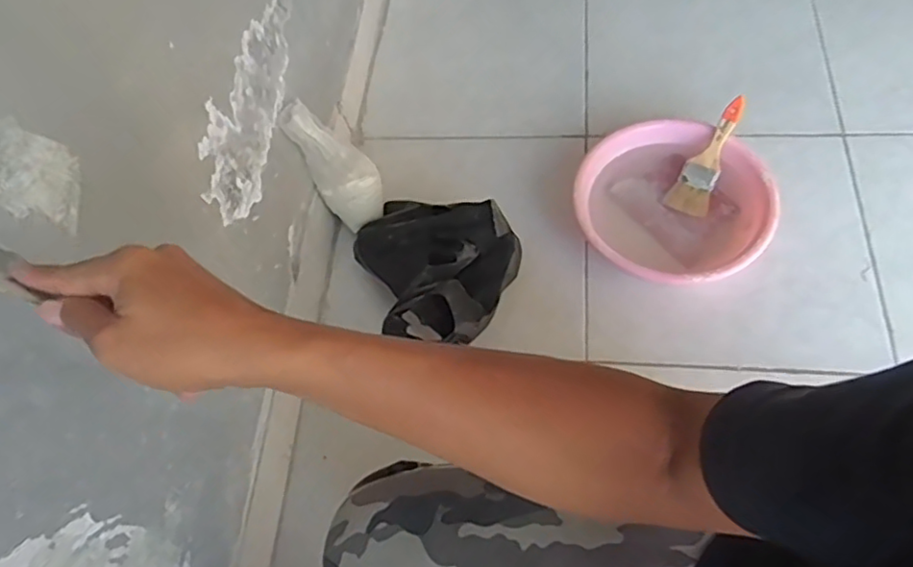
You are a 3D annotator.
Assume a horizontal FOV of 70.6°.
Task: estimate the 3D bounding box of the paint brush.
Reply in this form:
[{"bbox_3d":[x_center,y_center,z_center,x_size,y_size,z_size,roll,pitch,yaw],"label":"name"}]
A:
[{"bbox_3d":[0.375,-0.186,0.950,0.060,0.018,0.177,30,96,19],"label":"paint brush"}]

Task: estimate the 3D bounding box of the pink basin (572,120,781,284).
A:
[{"bbox_3d":[0.314,-0.109,0.950,0.275,0.084,0.251,-2,60,3],"label":"pink basin"}]

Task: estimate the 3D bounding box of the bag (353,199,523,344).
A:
[{"bbox_3d":[-0.053,-0.024,0.905,0.244,0.132,0.225,22,64,16],"label":"bag"}]

